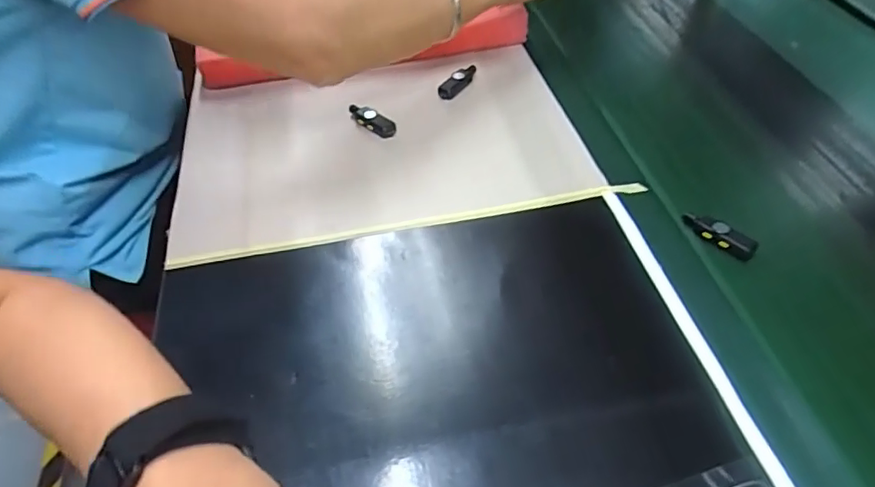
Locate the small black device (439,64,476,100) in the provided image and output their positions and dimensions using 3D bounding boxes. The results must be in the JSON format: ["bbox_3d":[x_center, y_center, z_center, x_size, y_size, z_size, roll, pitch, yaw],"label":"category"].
[{"bbox_3d":[0.022,-0.170,0.579,0.018,0.014,0.062,24,53,23],"label":"small black device"}]

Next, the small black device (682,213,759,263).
[{"bbox_3d":[0.223,-0.006,0.441,0.057,0.018,0.015,28,55,26],"label":"small black device"}]

